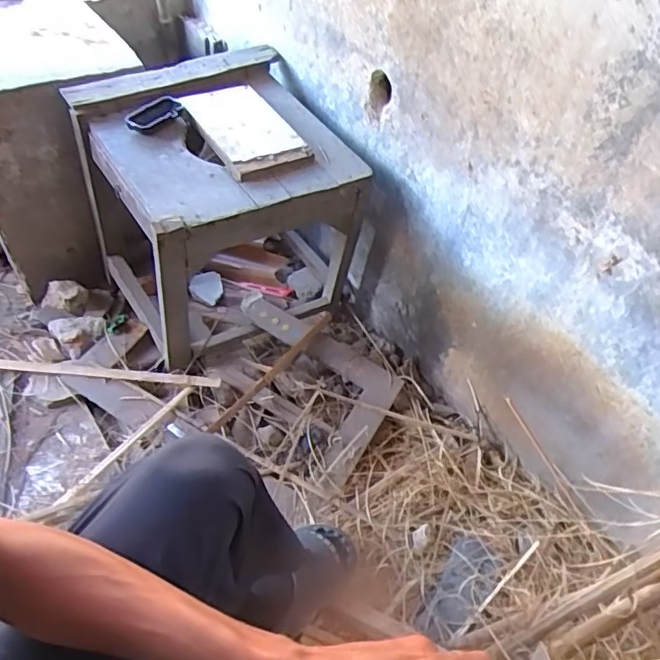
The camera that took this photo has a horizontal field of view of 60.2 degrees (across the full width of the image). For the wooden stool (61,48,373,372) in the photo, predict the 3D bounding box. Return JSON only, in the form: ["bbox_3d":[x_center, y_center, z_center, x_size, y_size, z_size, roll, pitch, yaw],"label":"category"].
[{"bbox_3d":[-0.215,-0.236,1.196,0.443,0.435,0.461,-28,58,-26],"label":"wooden stool"}]

